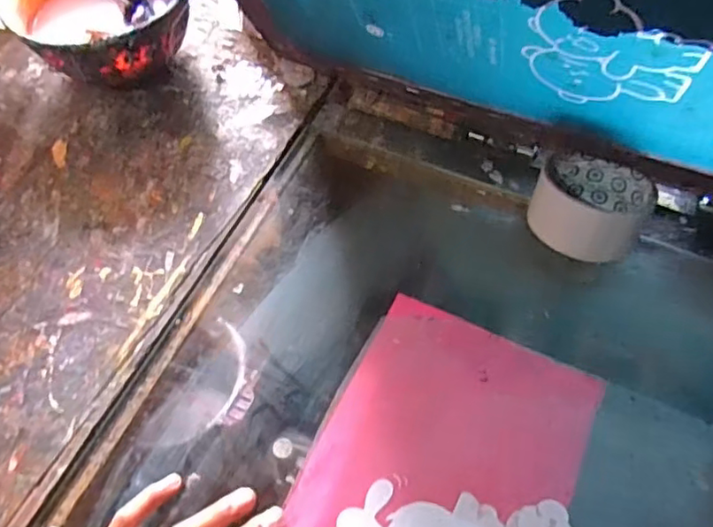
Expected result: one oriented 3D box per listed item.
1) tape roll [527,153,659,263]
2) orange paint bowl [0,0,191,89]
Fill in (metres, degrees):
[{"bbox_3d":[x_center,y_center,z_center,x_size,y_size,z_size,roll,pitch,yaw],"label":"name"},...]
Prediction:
[{"bbox_3d":[0.179,-0.049,0.479,0.092,0.054,0.075,22,63,13],"label":"tape roll"},{"bbox_3d":[-0.235,-0.234,0.587,0.158,0.087,0.154,-1,60,1],"label":"orange paint bowl"}]

